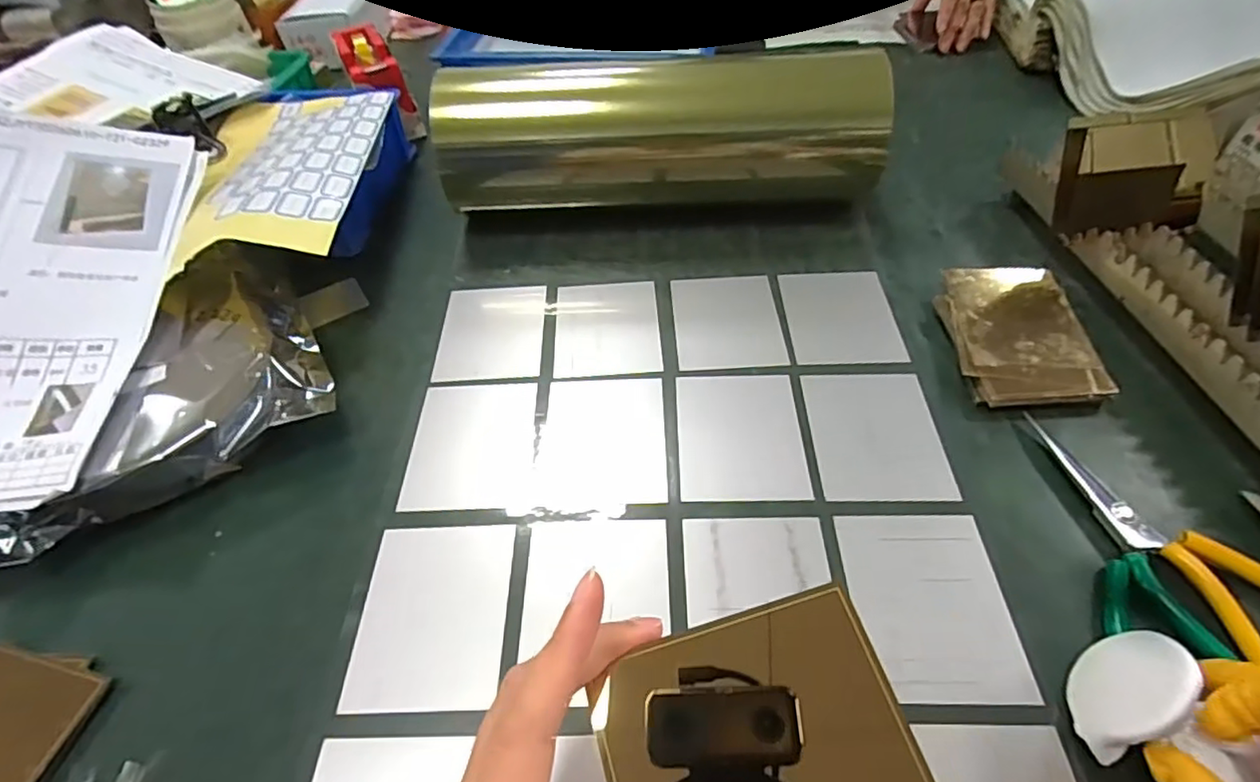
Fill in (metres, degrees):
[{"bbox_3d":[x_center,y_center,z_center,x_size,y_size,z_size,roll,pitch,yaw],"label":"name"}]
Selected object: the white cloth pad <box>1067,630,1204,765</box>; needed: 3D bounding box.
[{"bbox_3d":[0.224,0.132,0.264,0.013,0.052,0.049,40,42,-4],"label":"white cloth pad"}]

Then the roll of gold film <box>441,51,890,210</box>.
[{"bbox_3d":[0.022,-0.218,0.523,0.362,0.107,0.105,-2,51,2],"label":"roll of gold film"}]

